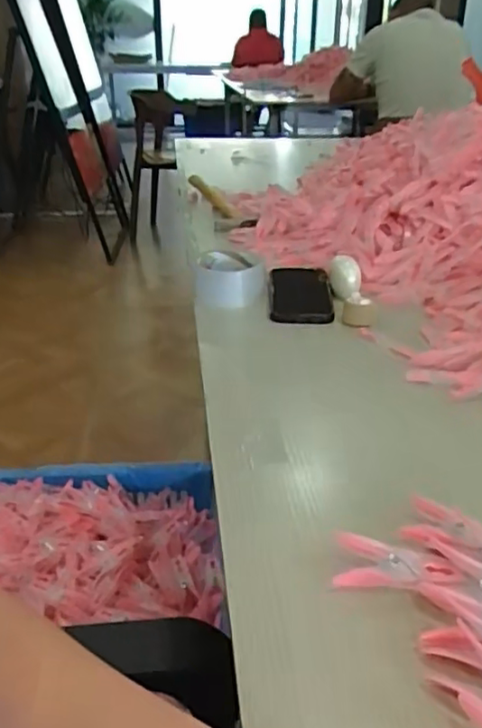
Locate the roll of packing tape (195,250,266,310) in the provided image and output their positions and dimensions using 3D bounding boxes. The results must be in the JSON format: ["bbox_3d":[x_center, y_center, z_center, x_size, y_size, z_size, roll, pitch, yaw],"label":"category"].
[{"bbox_3d":[-0.014,-0.102,0.762,0.081,0.050,0.075,-4,29,2],"label":"roll of packing tape"}]

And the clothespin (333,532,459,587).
[{"bbox_3d":[0.096,0.125,0.395,0.072,0.013,0.036,6,29,10],"label":"clothespin"}]

